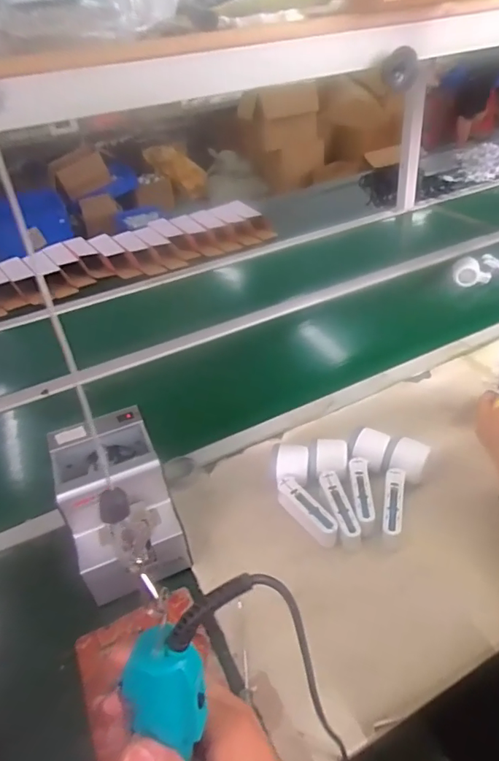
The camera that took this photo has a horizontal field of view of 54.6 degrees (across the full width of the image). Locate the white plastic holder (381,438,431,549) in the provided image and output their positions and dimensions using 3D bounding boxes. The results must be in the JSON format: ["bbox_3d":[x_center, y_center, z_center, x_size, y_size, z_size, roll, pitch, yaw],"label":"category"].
[{"bbox_3d":[0.196,0.146,0.648,0.054,0.046,0.150,15,42,26],"label":"white plastic holder"}]

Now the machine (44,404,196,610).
[{"bbox_3d":[-0.160,0.149,0.597,0.123,0.133,0.175,-20,39,-17],"label":"machine"}]

